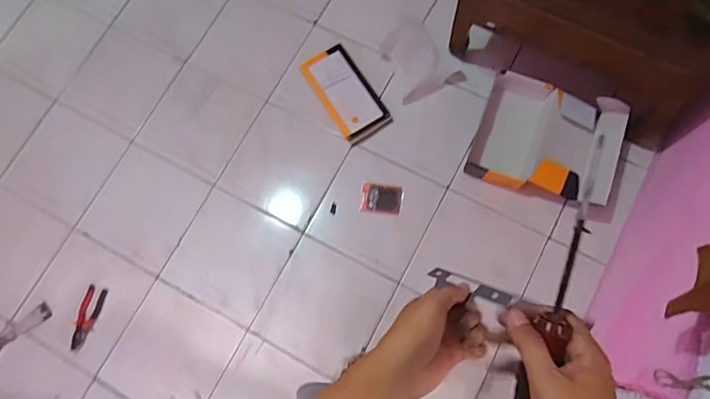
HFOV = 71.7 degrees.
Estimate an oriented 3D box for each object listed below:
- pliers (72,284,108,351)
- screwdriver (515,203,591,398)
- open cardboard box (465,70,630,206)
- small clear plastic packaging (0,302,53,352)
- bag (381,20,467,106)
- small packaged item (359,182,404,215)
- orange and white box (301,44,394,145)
[{"bbox_3d":[-0.746,0.328,1.367,0.054,0.018,0.170,15,76,7],"label":"pliers"},{"bbox_3d":[0.161,0.097,0.392,0.034,0.025,0.184,20,81,7],"label":"screwdriver"},{"bbox_3d":[0.541,-0.168,1.397,0.376,0.084,0.323,19,77,8],"label":"open cardboard box"},{"bbox_3d":[-0.941,0.368,1.367,0.198,0.024,0.047,-41,77,-7],"label":"small clear plastic packaging"},{"bbox_3d":[0.194,-0.449,1.520,0.187,0.039,0.262,-23,75,-3],"label":"bag"},{"bbox_3d":[0.078,0.000,1.403,0.118,0.009,0.086,5,75,5],"label":"small packaged item"},{"bbox_3d":[-0.029,-0.327,1.487,0.156,0.033,0.320,-29,75,-5],"label":"orange and white box"}]

